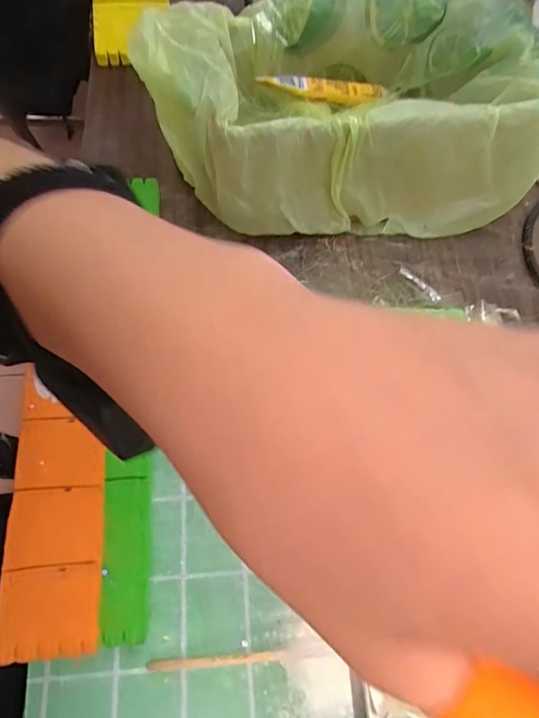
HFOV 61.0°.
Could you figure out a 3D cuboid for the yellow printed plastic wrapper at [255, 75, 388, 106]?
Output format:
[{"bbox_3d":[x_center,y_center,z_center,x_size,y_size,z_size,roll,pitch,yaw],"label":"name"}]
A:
[{"bbox_3d":[0.048,-0.222,0.377,0.130,0.015,0.014,-14,64,-30],"label":"yellow printed plastic wrapper"}]

